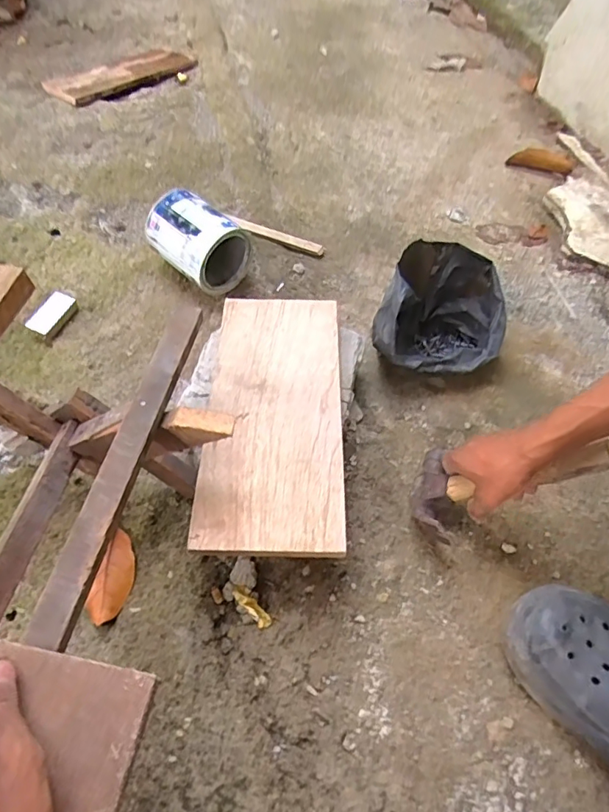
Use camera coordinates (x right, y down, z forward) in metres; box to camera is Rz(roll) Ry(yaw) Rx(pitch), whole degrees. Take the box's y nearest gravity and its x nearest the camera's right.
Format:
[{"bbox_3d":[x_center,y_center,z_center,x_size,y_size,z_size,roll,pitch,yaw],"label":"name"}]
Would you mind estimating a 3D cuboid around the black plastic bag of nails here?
[{"bbox_3d":[0.188,-0.123,0.725,0.176,0.123,0.161,8,55,2],"label":"black plastic bag of nails"}]

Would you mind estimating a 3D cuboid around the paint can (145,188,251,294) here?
[{"bbox_3d":[-0.167,-0.251,0.795,0.145,0.110,0.099,38,61,21],"label":"paint can"}]

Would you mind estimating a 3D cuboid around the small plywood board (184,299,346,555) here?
[{"bbox_3d":[-0.033,-0.001,0.590,0.147,0.016,0.344,2,55,-2],"label":"small plywood board"}]

